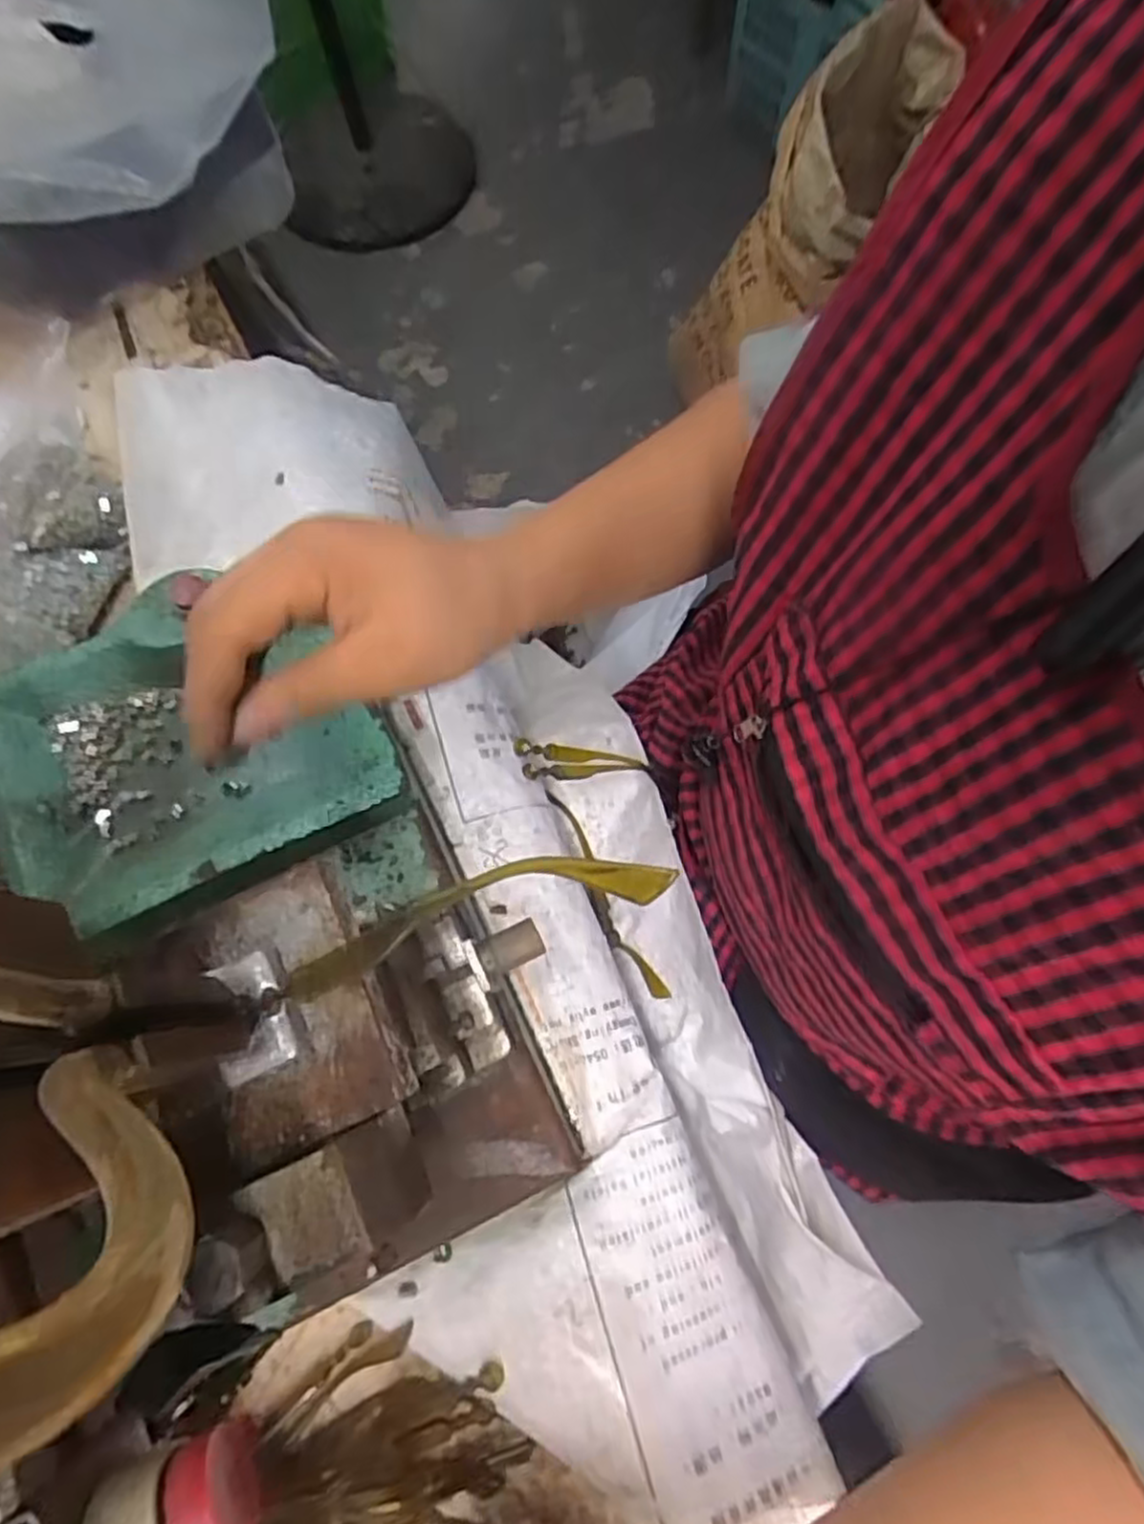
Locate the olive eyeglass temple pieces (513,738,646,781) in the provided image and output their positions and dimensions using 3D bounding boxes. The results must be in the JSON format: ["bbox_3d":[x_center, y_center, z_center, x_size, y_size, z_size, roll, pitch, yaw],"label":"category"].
[{"bbox_3d":[0.009,0.002,0.513,0.112,0.009,0.024,5,65,-40],"label":"olive eyeglass temple pieces"}]

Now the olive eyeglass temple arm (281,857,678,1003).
[{"bbox_3d":[-0.031,0.045,0.216,0.121,0.006,0.020,-20,71,14],"label":"olive eyeglass temple arm"}]

